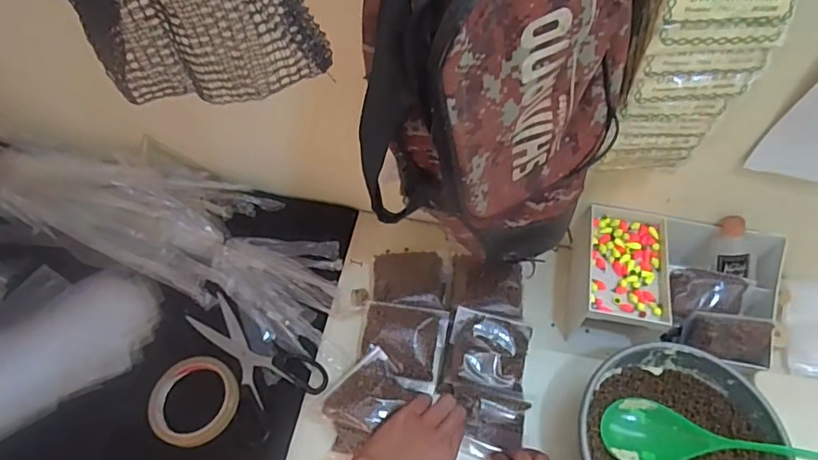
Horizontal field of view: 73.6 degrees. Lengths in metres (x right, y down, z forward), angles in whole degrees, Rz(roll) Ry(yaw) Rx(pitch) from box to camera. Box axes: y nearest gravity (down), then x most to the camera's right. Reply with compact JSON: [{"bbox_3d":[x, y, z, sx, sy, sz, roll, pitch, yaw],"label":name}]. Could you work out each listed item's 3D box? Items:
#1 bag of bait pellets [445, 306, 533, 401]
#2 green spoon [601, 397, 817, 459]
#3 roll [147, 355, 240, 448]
[{"bbox_3d":[0.093,0.147,0.646,0.090,0.041,0.088,12,59,6],"label":"bag of bait pellets"},{"bbox_3d":[0.291,0.209,0.541,0.186,0.025,0.066,0,55,26],"label":"green spoon"},{"bbox_3d":[-0.243,0.191,0.619,0.099,0.020,0.096,1,59,-1],"label":"roll"}]

